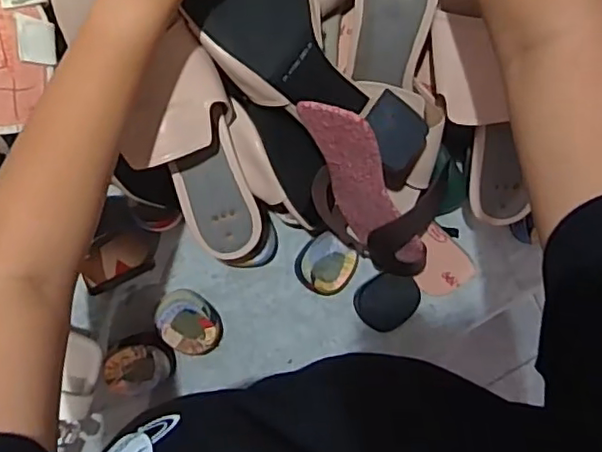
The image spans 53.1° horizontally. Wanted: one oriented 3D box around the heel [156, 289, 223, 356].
[{"bbox_3d":[-0.106,0.091,0.568,0.048,0.039,0.065,-36,96,-4],"label":"heel"}]

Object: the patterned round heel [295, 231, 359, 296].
[{"bbox_3d":[0.025,0.038,0.583,0.051,0.036,0.054,0,92,-7],"label":"patterned round heel"}]

